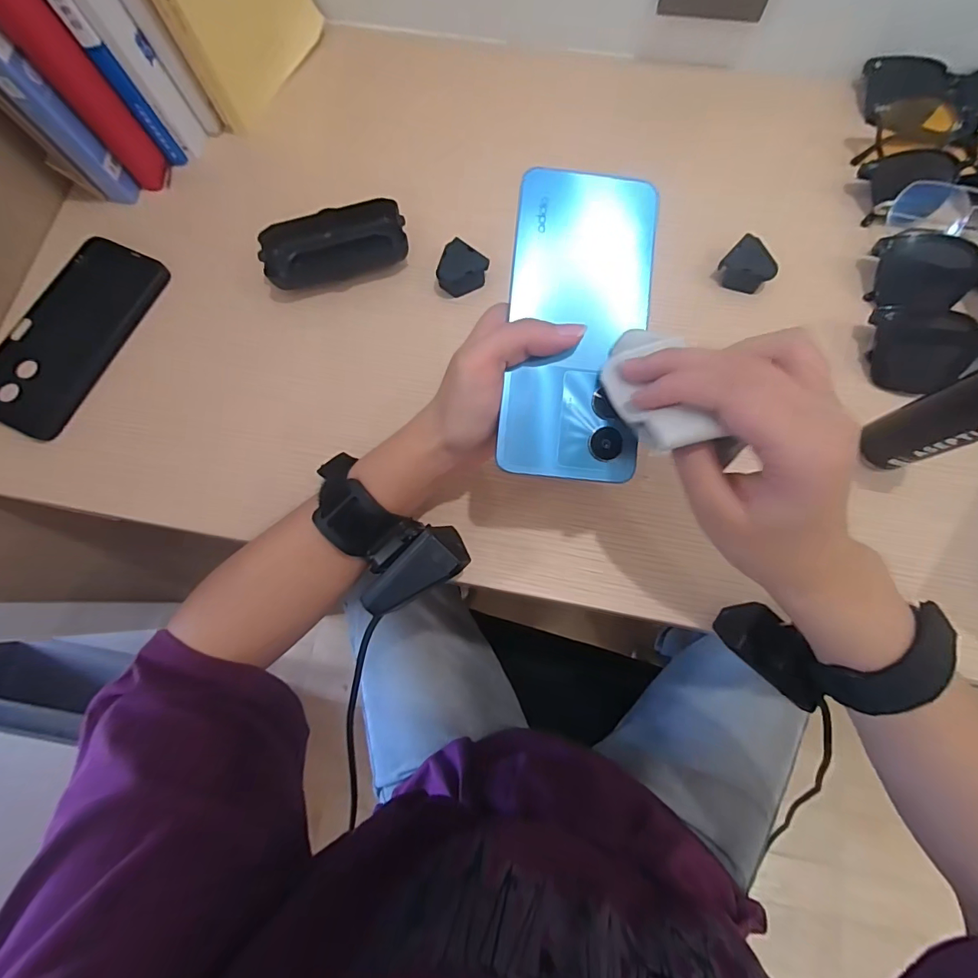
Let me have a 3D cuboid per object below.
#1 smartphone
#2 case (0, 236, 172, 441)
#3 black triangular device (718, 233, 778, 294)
[{"bbox_3d":[0.047,-0.086,0.240,0.073,0.012,0.160,7,88,3],"label":"smartphone"},{"bbox_3d":[-0.328,-0.123,0.359,0.080,0.016,0.165,23,78,6],"label":"case"},{"bbox_3d":[0.201,-0.171,0.353,0.036,0.019,0.034,44,81,10],"label":"black triangular device"}]

